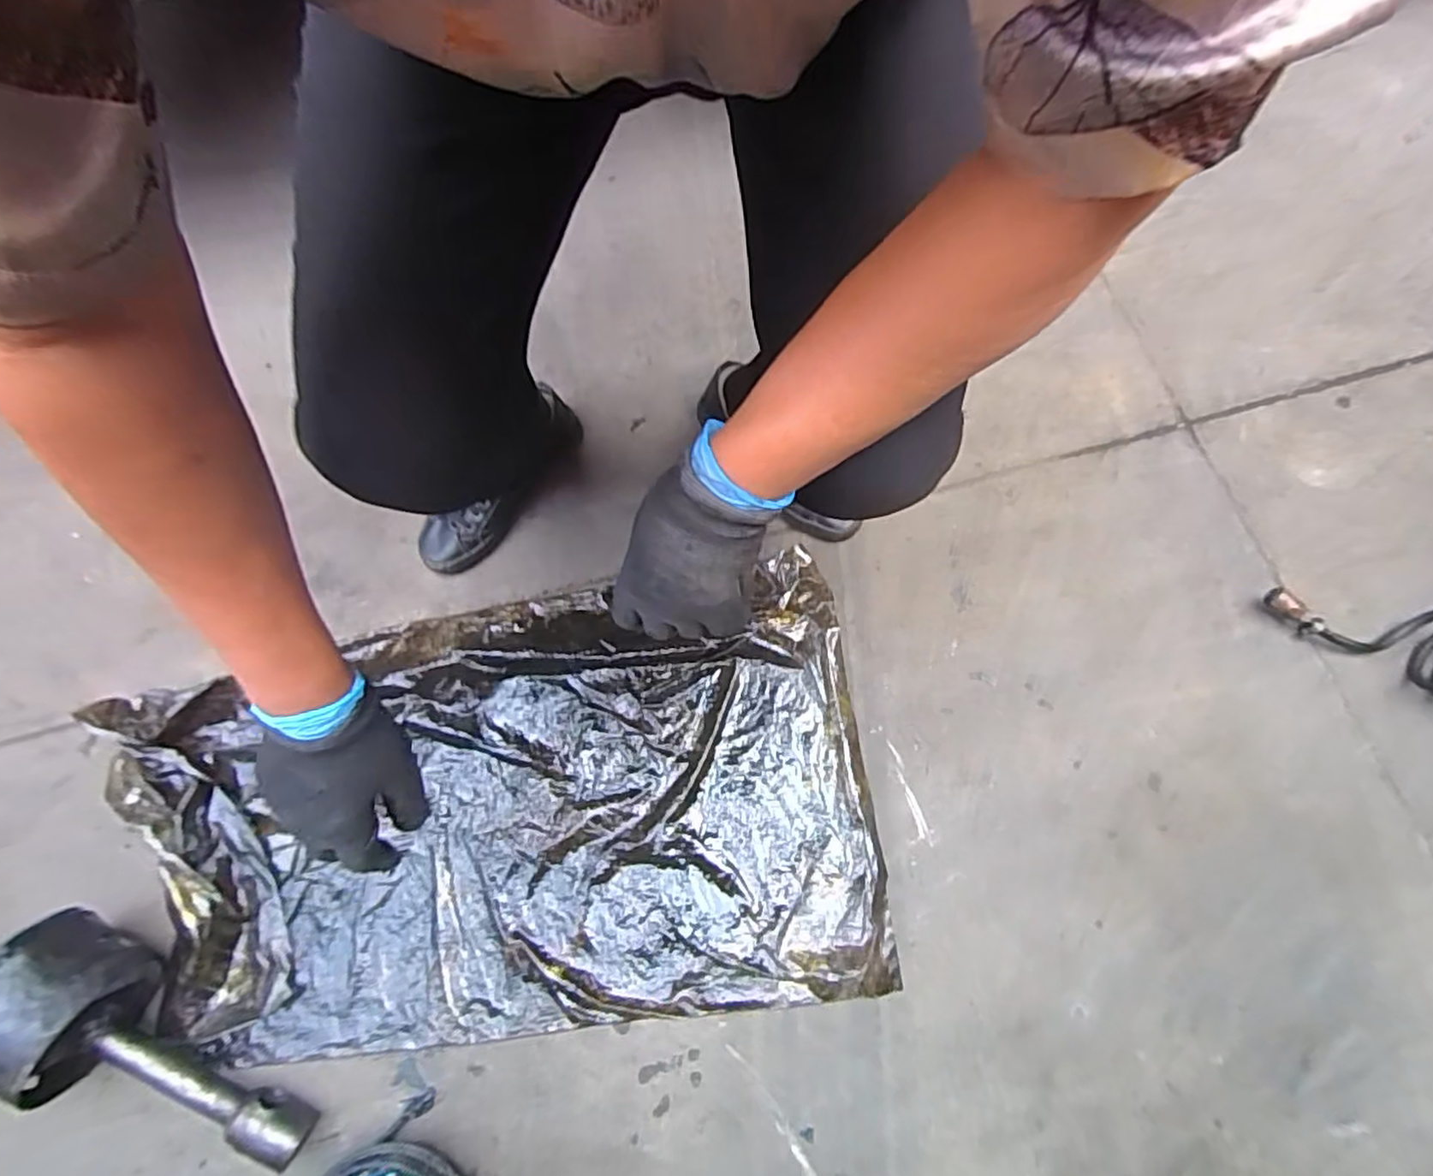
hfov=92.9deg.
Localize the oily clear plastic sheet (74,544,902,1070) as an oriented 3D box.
[{"bbox_3d":[-0.229,0.233,0.727,0.770,0.051,0.440,-8,70,-2],"label":"oily clear plastic sheet"}]

